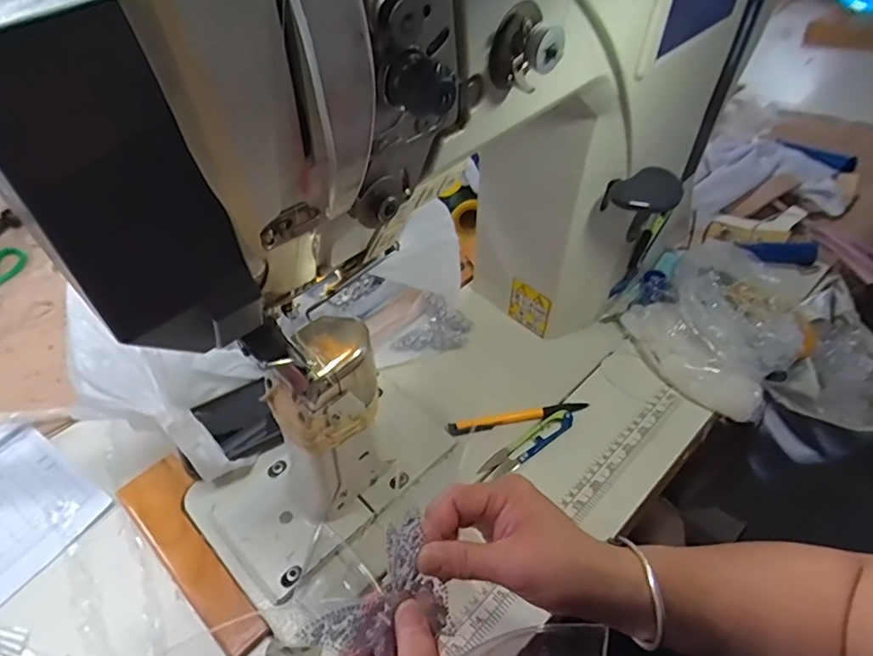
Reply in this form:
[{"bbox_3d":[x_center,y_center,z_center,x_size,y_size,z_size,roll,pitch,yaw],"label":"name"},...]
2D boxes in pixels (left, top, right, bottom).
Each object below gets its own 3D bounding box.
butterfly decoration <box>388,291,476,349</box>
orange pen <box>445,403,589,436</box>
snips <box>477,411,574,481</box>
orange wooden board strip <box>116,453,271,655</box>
[{"bbox_3d":[0.002,0.001,0.608,0.065,0.012,0.083,14,48,20],"label":"butterfly decoration"},{"bbox_3d":[0.079,0.084,0.540,0.140,0.014,0.013,-11,47,-6],"label":"orange pen"},{"bbox_3d":[0.087,0.109,0.526,0.101,0.013,0.022,-28,48,-21],"label":"snips"},{"bbox_3d":[-0.200,0.183,0.472,0.190,0.014,0.056,32,55,33],"label":"orange wooden board strip"}]

